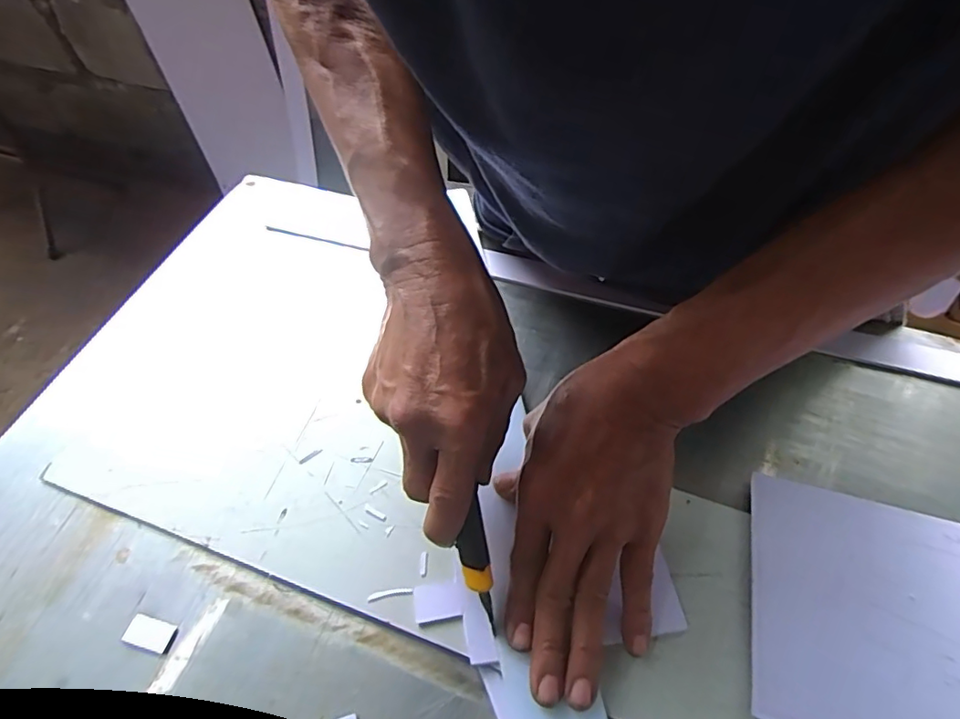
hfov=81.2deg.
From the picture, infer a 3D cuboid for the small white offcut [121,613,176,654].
[{"bbox_3d":[-0.191,0.159,0.324,0.028,0.004,0.016,11,59,8],"label":"small white offcut"}]

